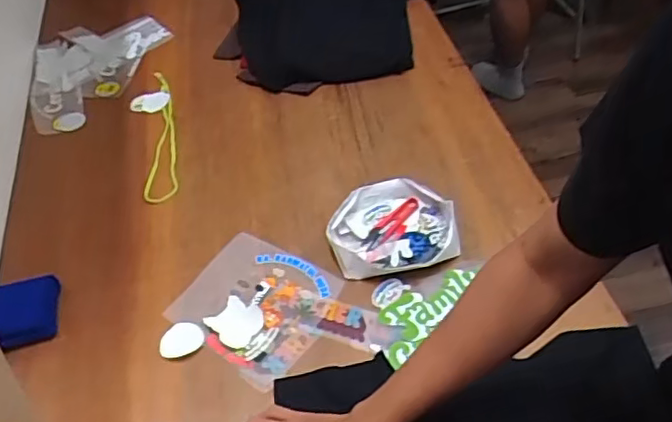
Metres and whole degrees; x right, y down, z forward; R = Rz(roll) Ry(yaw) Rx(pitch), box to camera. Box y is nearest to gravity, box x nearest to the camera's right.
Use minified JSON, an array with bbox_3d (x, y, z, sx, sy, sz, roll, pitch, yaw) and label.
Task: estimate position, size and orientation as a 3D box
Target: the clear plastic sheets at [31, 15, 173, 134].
[{"bbox_3d":[-0.545,-0.310,1.320,0.221,0.050,0.375,12,52,16],"label":"clear plastic sheets"}]

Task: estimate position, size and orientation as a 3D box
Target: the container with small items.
[{"bbox_3d":[0.087,0.024,0.947,0.189,0.042,0.147,-8,49,0],"label":"container with small items"}]

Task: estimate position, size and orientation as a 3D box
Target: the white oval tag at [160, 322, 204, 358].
[{"bbox_3d":[-0.219,0.183,0.867,0.061,0.012,0.052,-9,49,-1],"label":"white oval tag"}]

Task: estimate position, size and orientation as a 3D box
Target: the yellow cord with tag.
[{"bbox_3d":[-0.352,-0.151,1.170,0.080,0.018,0.357,-14,50,-6],"label":"yellow cord with tag"}]

